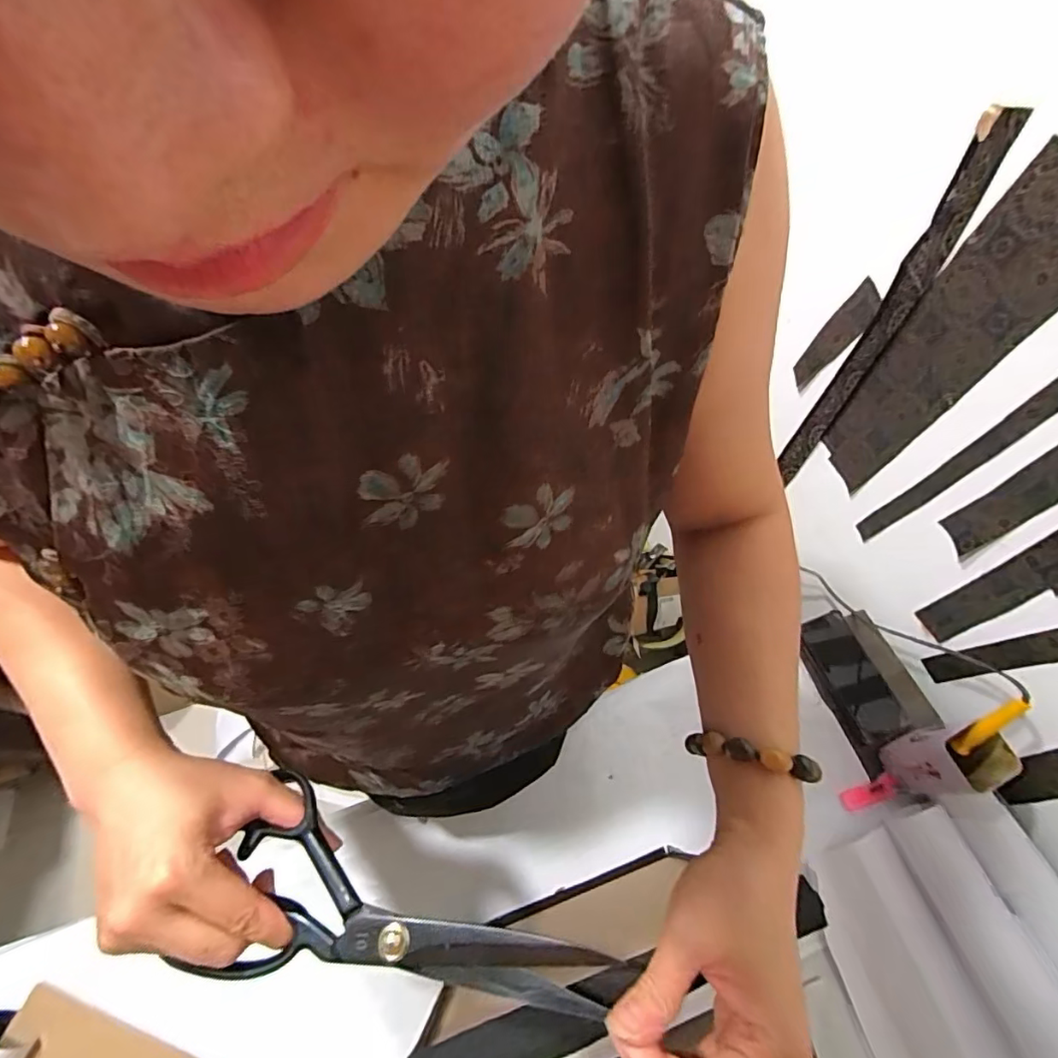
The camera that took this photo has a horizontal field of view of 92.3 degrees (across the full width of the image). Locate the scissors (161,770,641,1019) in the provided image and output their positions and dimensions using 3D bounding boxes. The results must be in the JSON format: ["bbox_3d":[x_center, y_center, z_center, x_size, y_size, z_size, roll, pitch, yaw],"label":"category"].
[{"bbox_3d":[-0.064,0.208,0.268,0.209,0.015,0.092,12,62,9],"label":"scissors"}]

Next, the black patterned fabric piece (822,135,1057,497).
[{"bbox_3d":[0.462,-0.199,0.582,0.006,0.393,0.111,-17,64,-13],"label":"black patterned fabric piece"}]

